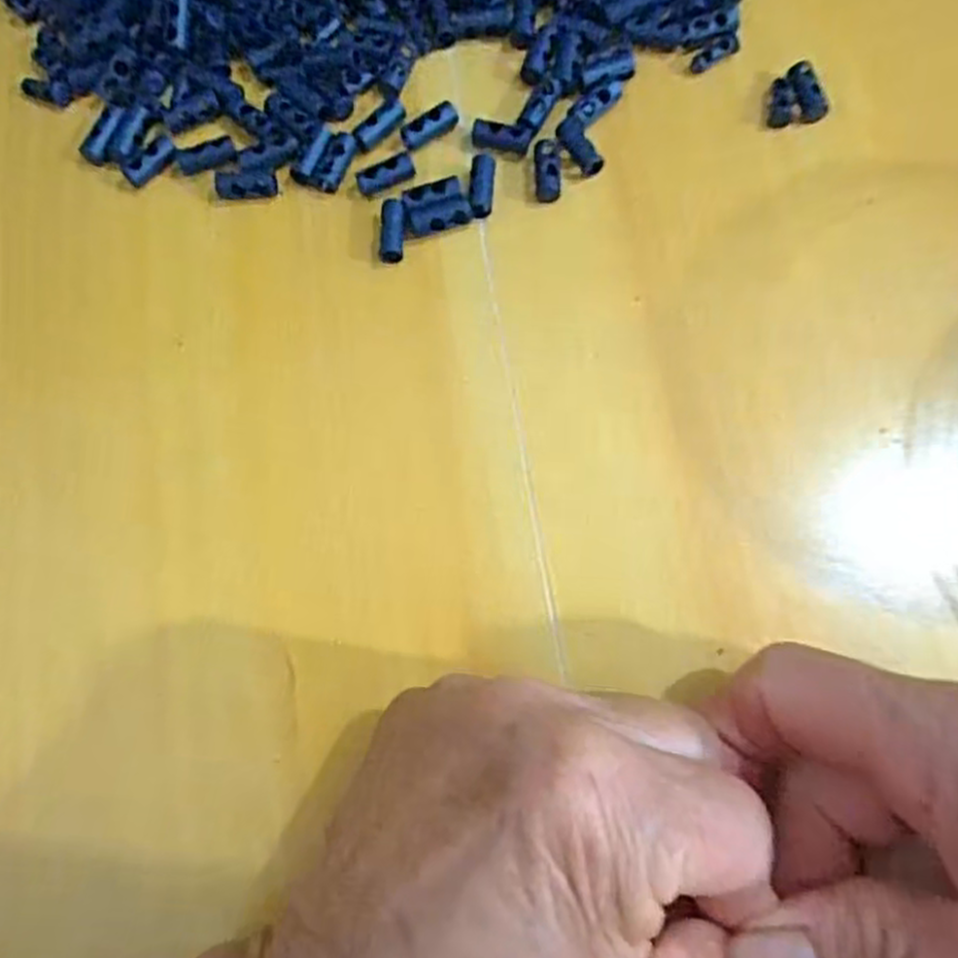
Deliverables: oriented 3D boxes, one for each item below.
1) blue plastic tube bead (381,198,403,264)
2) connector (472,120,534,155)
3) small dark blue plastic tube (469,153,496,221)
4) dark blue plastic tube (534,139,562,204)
[{"bbox_3d":[-0.026,-0.075,0.233,0.007,0.007,0.019,1,74,2],"label":"blue plastic tube bead"},{"bbox_3d":[0.007,-0.106,0.239,0.018,0.006,0.008,7,75,4],"label":"connector"},{"bbox_3d":[0.001,-0.090,0.236,0.007,0.006,0.021,2,74,3],"label":"small dark blue plastic tube"},{"bbox_3d":[0.022,-0.096,0.238,0.008,0.004,0.020,1,74,2],"label":"dark blue plastic tube"}]

